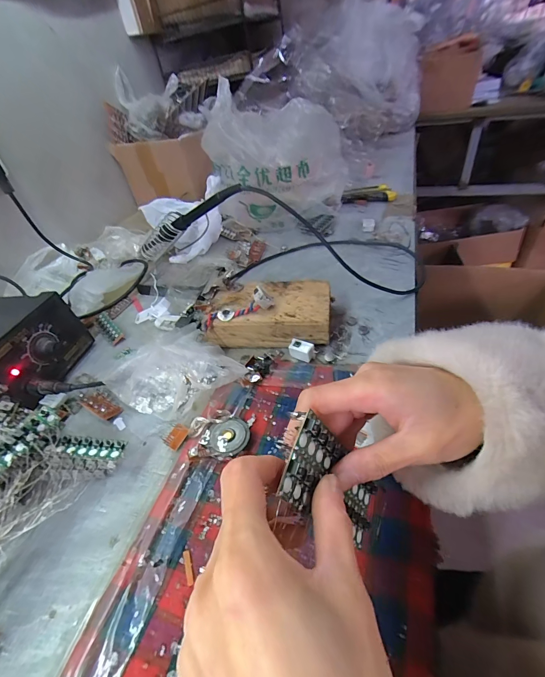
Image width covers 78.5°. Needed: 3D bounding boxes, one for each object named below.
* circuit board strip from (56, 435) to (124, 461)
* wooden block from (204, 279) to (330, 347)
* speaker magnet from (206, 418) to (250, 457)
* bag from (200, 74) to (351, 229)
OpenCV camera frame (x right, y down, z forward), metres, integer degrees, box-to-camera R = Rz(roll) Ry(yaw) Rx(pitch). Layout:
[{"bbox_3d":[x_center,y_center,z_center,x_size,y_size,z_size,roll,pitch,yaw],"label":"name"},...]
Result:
[{"bbox_3d":[-0.153,0.092,0.282,0.054,0.007,0.017,3,44,6],"label":"circuit board strip"},{"bbox_3d":[-0.002,-0.030,0.400,0.141,0.041,0.083,-3,43,8],"label":"wooden block"},{"bbox_3d":[-0.039,0.088,0.297,0.036,0.010,0.037,-2,44,1],"label":"speaker magnet"},{"bbox_3d":[0.013,-0.290,0.571,0.216,0.198,0.192,-2,43,9],"label":"bag"}]

